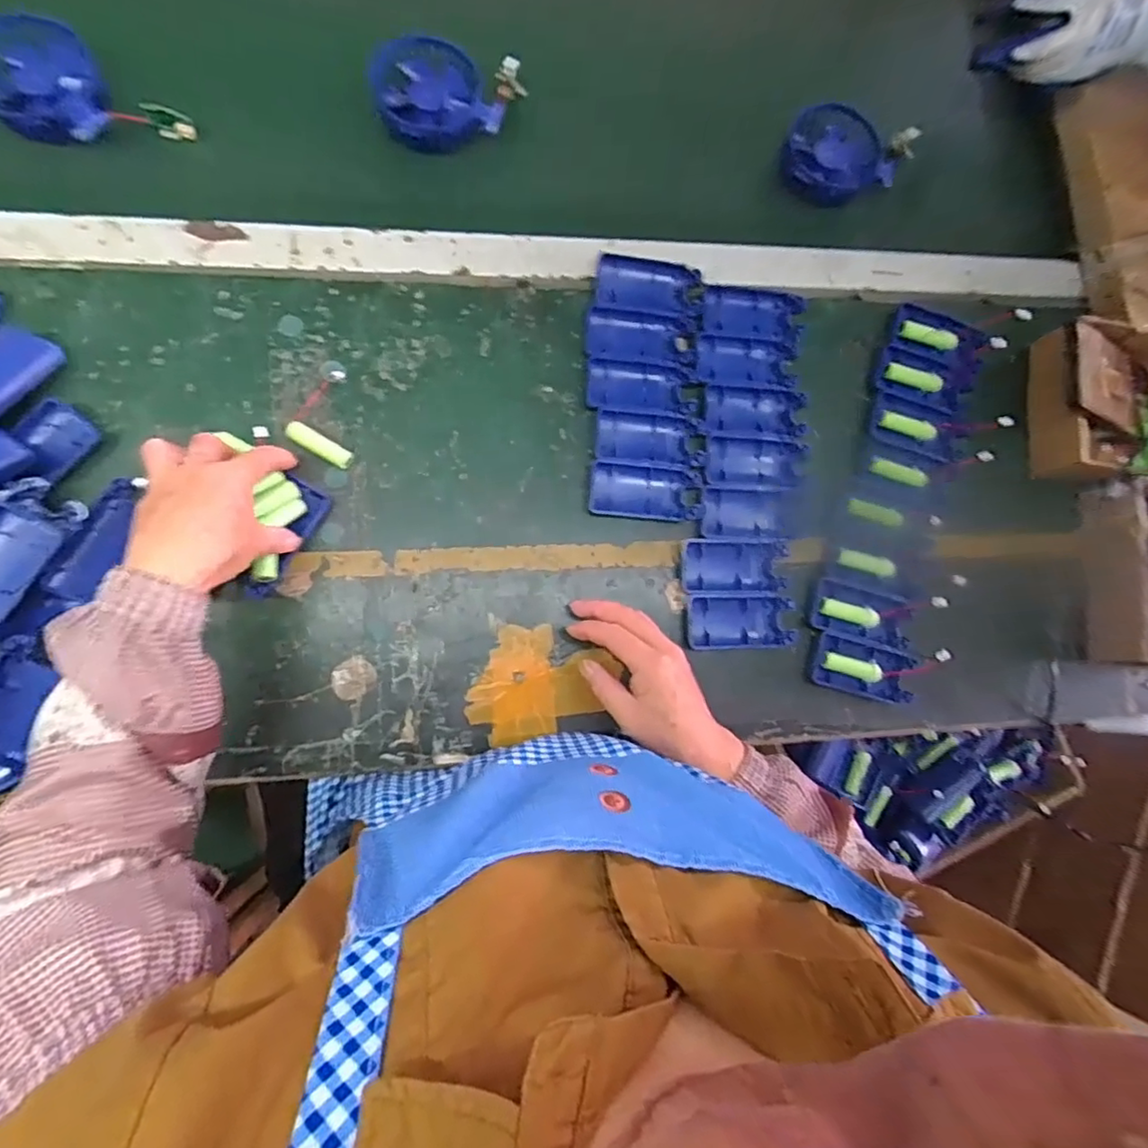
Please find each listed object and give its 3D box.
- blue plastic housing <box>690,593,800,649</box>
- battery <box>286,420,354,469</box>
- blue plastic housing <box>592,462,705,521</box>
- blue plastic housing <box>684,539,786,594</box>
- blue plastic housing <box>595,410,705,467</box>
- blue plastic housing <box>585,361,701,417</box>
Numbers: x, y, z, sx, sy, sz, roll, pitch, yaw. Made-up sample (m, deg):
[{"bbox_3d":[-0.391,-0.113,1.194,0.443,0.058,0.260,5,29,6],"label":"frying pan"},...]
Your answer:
[{"bbox_3d":[0.142,0.040,0.520,0.092,0.015,0.045,0,82,-8],"label":"blue plastic housing"},{"bbox_3d":[-0.200,-0.102,0.486,0.053,0.012,0.017,32,79,-3],"label":"battery"},{"bbox_3d":[0.060,-0.069,0.523,0.093,0.019,0.046,5,81,-8],"label":"blue plastic housing"},{"bbox_3d":[0.135,-0.006,0.525,0.088,0.016,0.045,1,82,-8],"label":"blue plastic housing"},{"bbox_3d":[0.064,-0.116,0.530,0.089,0.021,0.043,6,81,-8],"label":"blue plastic housing"},{"bbox_3d":[0.056,-0.162,0.531,0.086,0.018,0.049,4,82,-8],"label":"blue plastic housing"}]

